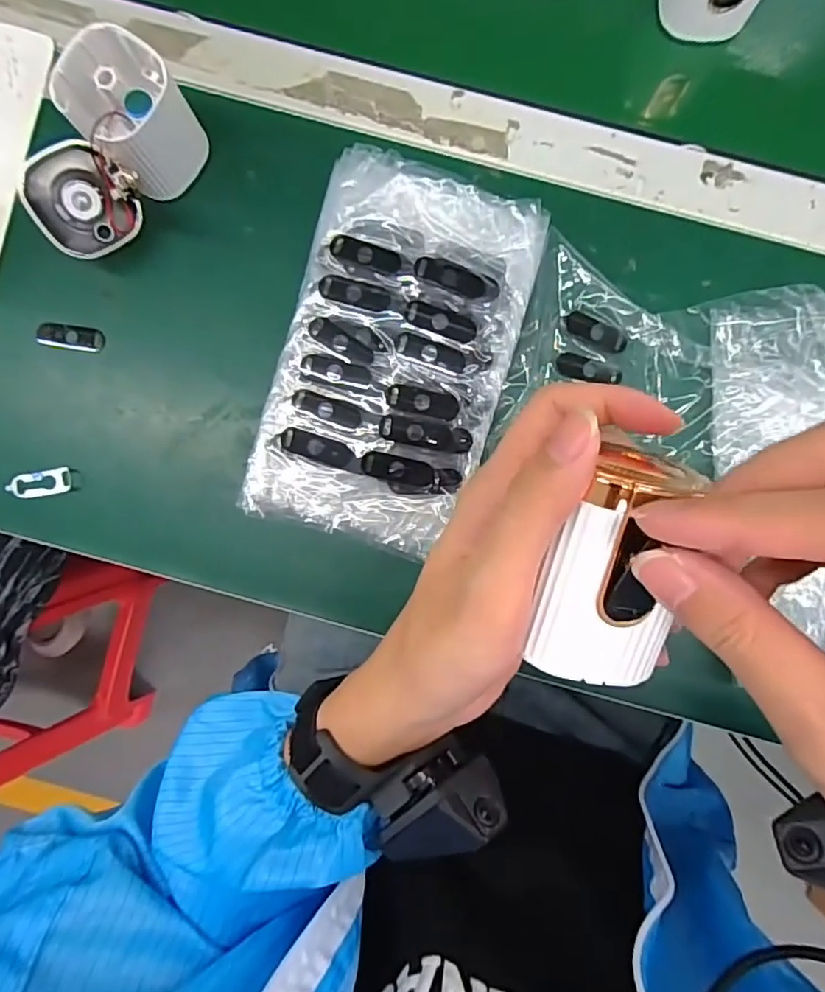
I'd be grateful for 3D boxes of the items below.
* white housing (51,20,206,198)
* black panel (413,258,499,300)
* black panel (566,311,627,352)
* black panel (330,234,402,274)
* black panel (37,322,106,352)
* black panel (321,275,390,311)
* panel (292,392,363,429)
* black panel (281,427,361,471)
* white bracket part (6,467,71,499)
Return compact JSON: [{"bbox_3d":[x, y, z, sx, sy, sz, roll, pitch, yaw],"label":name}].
[{"bbox_3d":[-0.153,-0.210,0.327,0.057,0.063,0.062,-39,90,-1],"label":"white housing"},{"bbox_3d":[0.025,-0.121,0.324,0.047,0.004,0.016,12,90,2],"label":"black panel"},{"bbox_3d":[0.112,-0.100,0.354,0.039,0.004,0.014,23,89,0],"label":"black panel"},{"bbox_3d":[-0.026,-0.134,0.322,0.040,0.004,0.013,19,90,2],"label":"black panel"},{"bbox_3d":[-0.211,-0.098,0.360,0.040,0.006,0.015,8,89,0],"label":"black panel"},{"bbox_3d":[-0.031,-0.112,0.323,0.041,0.004,0.013,16,90,2],"label":"black panel"},{"bbox_3d":[-0.047,-0.048,0.325,0.040,0.005,0.012,22,90,2],"label":"panel"},{"bbox_3d":[-0.050,-0.026,0.325,0.046,0.004,0.013,19,101,9],"label":"black panel"},{"bbox_3d":[-0.228,-0.007,0.357,0.035,0.005,0.015,-13,89,-14],"label":"white bracket part"}]

